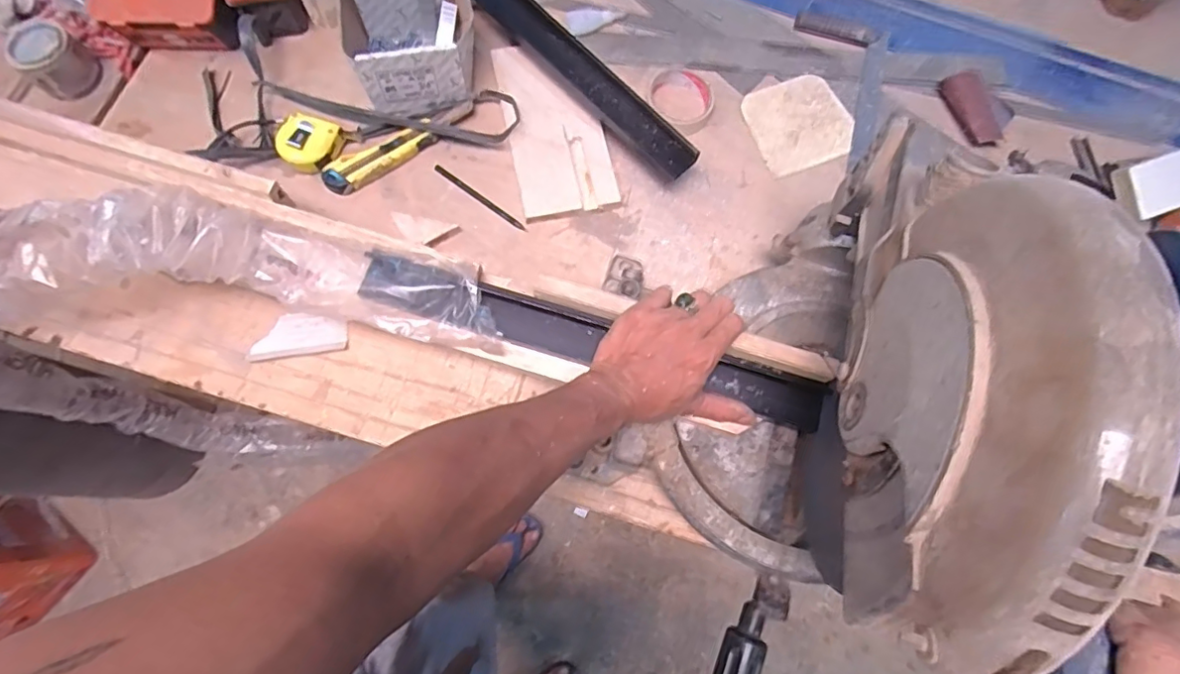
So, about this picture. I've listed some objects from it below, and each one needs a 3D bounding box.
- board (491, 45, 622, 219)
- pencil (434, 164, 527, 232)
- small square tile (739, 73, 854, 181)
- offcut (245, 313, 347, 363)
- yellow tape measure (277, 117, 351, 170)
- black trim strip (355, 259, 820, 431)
[{"bbox_3d":[-0.046,-0.264,0.697,0.118,0.010,0.237,-13,79,-6],"label":"board"},{"bbox_3d":[-0.133,-0.168,0.676,0.134,0.010,0.009,34,76,8],"label":"pencil"},{"bbox_3d":[0.272,-0.281,0.728,0.133,0.004,0.127,-21,76,-8],"label":"small square tile"},{"bbox_3d":[-0.321,-0.003,0.618,0.103,0.013,0.045,-8,74,-5],"label":"offcut"},{"bbox_3d":[-0.332,-0.227,0.661,0.068,0.031,0.067,13,74,2],"label":"yellow tape measure"},{"bbox_3d":[0.010,0.006,0.517,0.438,0.028,0.048,17,74,-2],"label":"black trim strip"}]

